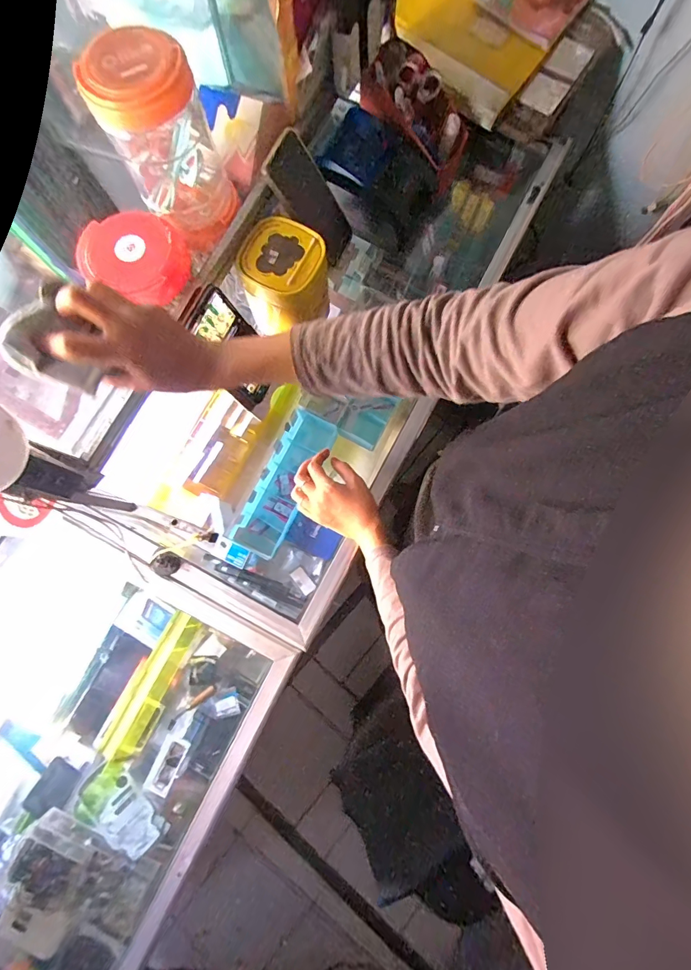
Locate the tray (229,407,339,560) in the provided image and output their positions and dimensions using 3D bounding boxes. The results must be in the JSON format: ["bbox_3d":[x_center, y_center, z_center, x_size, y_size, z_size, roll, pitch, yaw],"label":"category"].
[{"bbox_3d":[-0.108,-0.001,0.757,0.087,0.052,0.269,26,80,5],"label":"tray"}]

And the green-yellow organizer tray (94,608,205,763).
[{"bbox_3d":[-0.336,0.351,0.720,0.076,0.064,0.257,27,80,5],"label":"green-yellow organizer tray"}]

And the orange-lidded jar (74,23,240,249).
[{"bbox_3d":[-0.198,-0.383,0.471,0.112,0.170,0.099,-34,81,-6],"label":"orange-lidded jar"}]

